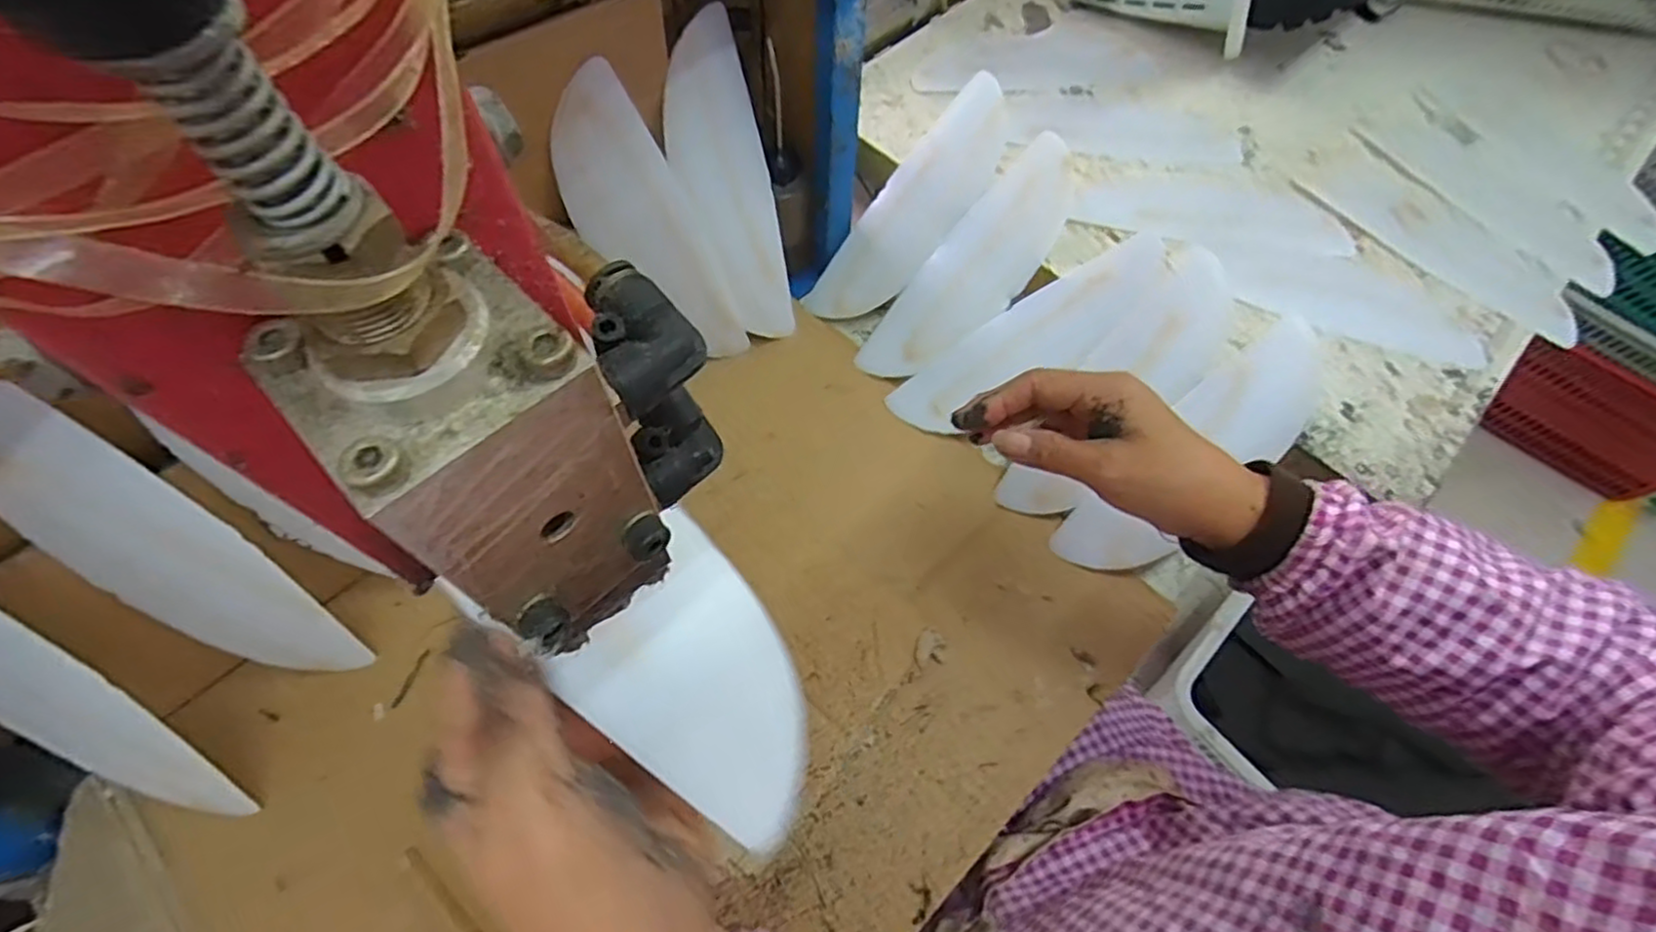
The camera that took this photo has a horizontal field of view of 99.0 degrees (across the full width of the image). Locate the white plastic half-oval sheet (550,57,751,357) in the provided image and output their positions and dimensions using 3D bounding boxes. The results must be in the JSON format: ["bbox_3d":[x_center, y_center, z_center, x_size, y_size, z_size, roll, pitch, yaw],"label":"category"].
[{"bbox_3d":[-0.117,-0.149,0.471,0.067,0.213,0.013,-30,51,-3],"label":"white plastic half-oval sheet"}]

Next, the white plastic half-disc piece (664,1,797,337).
[{"bbox_3d":[-0.066,-0.185,0.491,0.071,0.211,0.009,-35,40,-23],"label":"white plastic half-disc piece"}]

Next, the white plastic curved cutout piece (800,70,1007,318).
[{"bbox_3d":[0.069,-0.201,0.566,0.065,0.026,0.213,45,104,17],"label":"white plastic curved cutout piece"}]

